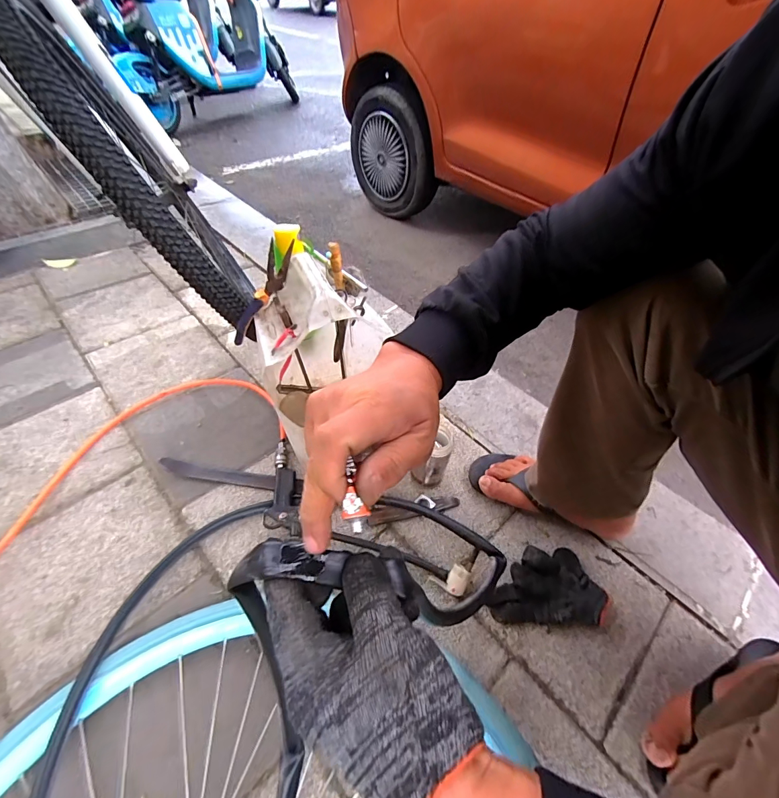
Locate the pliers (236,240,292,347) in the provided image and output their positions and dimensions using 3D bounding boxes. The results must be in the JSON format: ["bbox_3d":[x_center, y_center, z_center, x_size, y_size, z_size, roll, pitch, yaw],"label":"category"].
[{"bbox_3d":[-0.198,-0.151,0.575,0.040,0.193,0.025,20,38,-36],"label":"pliers"}]

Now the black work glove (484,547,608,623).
[{"bbox_3d":[0.235,0.284,0.584,0.165,0.029,0.102,2,49,-1],"label":"black work glove"}]

